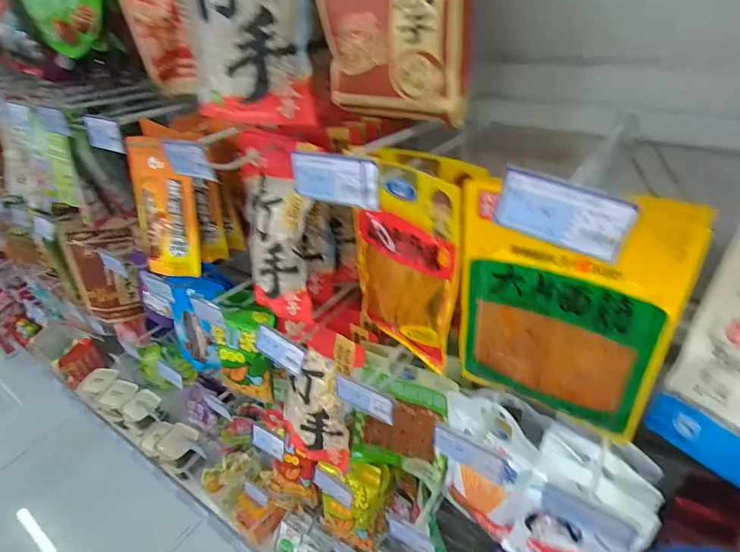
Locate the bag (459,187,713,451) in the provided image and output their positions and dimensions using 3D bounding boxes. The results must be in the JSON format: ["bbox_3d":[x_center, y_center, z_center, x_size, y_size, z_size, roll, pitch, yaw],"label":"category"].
[{"bbox_3d":[0.177,0.040,0.439,0.189,0.257,0.031,16,39,27],"label":"bag"}]

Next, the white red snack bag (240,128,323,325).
[{"bbox_3d":[-0.135,-0.069,0.648,0.034,0.259,0.147,-12,22,-42],"label":"white red snack bag"}]

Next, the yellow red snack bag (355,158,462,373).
[{"bbox_3d":[0.042,-0.013,0.559,0.031,0.251,0.167,-25,39,-26],"label":"yellow red snack bag"}]

